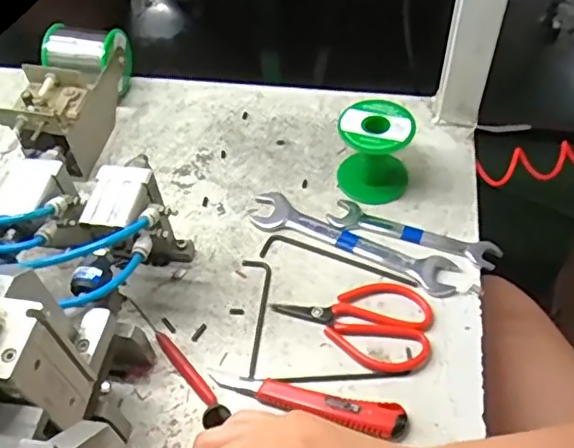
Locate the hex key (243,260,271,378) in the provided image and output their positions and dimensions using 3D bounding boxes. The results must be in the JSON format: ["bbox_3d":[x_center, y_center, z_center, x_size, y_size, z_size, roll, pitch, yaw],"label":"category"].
[{"bbox_3d":[-0.023,0.076,0.507,0.024,0.004,0.111,-6,52,-1],"label":"hex key"}]

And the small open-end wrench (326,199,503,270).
[{"bbox_3d":[0.114,0.009,0.544,0.154,0.009,0.031,18,55,16],"label":"small open-end wrench"}]

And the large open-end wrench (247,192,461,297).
[{"bbox_3d":[0.057,0.016,0.544,0.199,0.006,0.038,21,57,19],"label":"large open-end wrench"}]

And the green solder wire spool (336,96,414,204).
[{"bbox_3d":[0.082,-0.066,0.563,0.068,0.080,0.060,4,53,7],"label":"green solder wire spool"}]

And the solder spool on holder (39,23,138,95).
[{"bbox_3d":[-0.220,-0.177,0.660,0.089,0.069,0.064,1,52,4],"label":"solder spool on holder"}]

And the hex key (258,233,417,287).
[{"bbox_3d":[0.047,0.031,0.538,0.140,0.004,0.026,11,54,11],"label":"hex key"}]

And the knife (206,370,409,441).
[{"bbox_3d":[0.014,0.134,0.450,0.152,0.012,0.024,10,53,11],"label":"knife"}]

